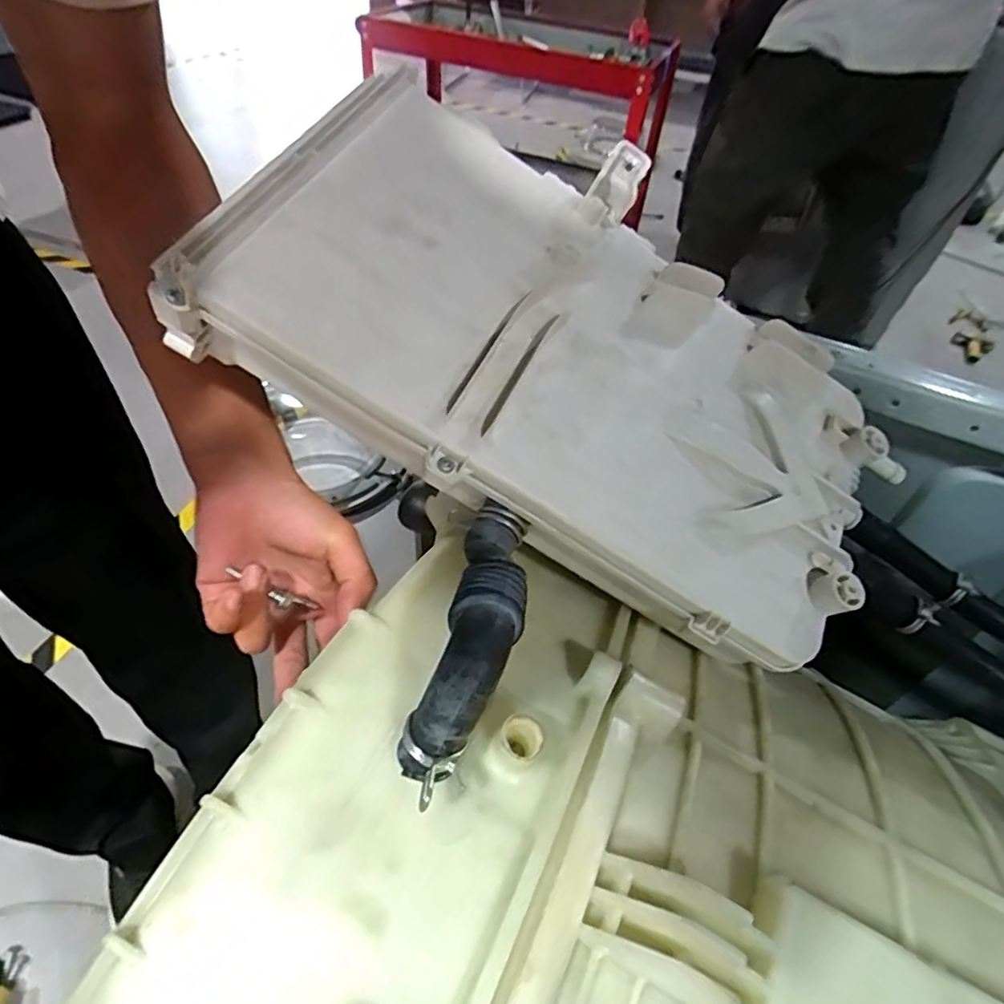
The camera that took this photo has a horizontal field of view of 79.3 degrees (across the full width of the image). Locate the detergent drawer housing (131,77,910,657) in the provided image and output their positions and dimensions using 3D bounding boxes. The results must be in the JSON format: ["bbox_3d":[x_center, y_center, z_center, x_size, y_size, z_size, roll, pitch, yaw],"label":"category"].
[{"bbox_3d":[0.033,-0.064,0.280,0.296,0.052,0.179,32,63,-6],"label":"detergent drawer housing"}]

